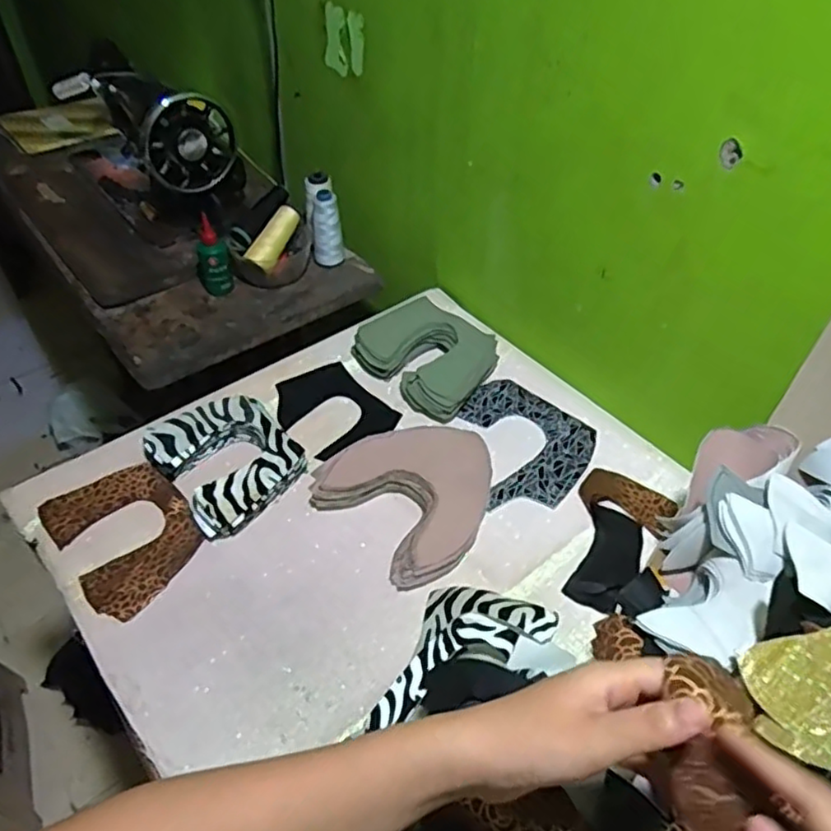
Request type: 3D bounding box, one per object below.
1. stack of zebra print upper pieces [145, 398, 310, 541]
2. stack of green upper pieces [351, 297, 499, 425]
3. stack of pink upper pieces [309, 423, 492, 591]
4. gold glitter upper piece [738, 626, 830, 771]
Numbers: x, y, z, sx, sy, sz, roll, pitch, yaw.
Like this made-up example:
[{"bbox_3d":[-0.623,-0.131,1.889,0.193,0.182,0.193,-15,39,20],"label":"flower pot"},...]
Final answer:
[{"bbox_3d":[-0.207,0.047,0.734,0.134,0.046,0.160,-31,54,-26],"label":"stack of zebra print upper pieces"},{"bbox_3d":[0.015,-0.080,0.850,0.166,0.053,0.138,31,54,26],"label":"stack of green upper pieces"},{"bbox_3d":[0.001,0.079,0.710,0.172,0.033,0.172,-35,55,-28],"label":"stack of pink upper pieces"},{"bbox_3d":[0.272,0.171,0.432,0.123,0.019,0.074,-27,25,-19],"label":"gold glitter upper piece"}]

